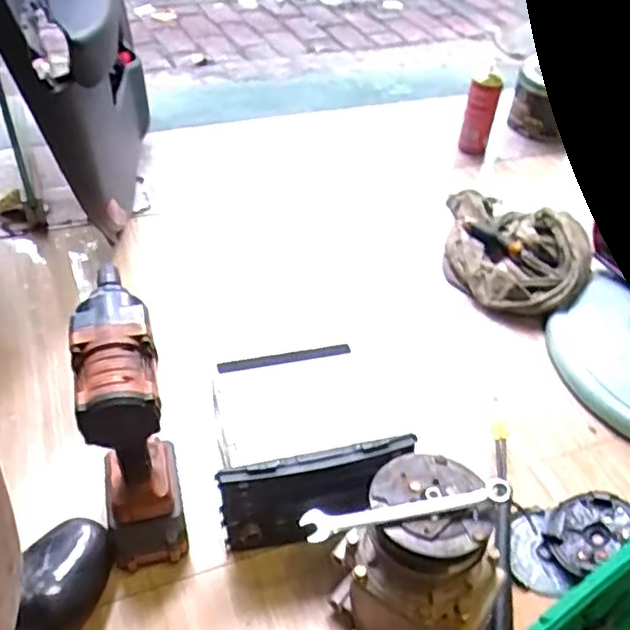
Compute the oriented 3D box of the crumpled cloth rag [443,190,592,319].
[{"bbox_3d":[0.339,-0.122,1.100,0.227,0.044,0.319,11,42,7],"label":"crumpled cloth rag"}]

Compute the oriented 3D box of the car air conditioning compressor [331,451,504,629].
[{"bbox_3d":[0.097,0.239,0.598,0.119,0.196,0.140,-31,54,-31],"label":"car air conditioning compressor"}]

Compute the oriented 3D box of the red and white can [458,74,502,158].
[{"bbox_3d":[0.359,-0.436,1.412,0.061,0.164,0.065,18,45,14],"label":"red and white can"}]

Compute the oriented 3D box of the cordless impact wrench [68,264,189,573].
[{"bbox_3d":[-0.185,0.112,0.655,0.071,0.290,0.168,-8,45,-13],"label":"cordless impact wrench"}]

